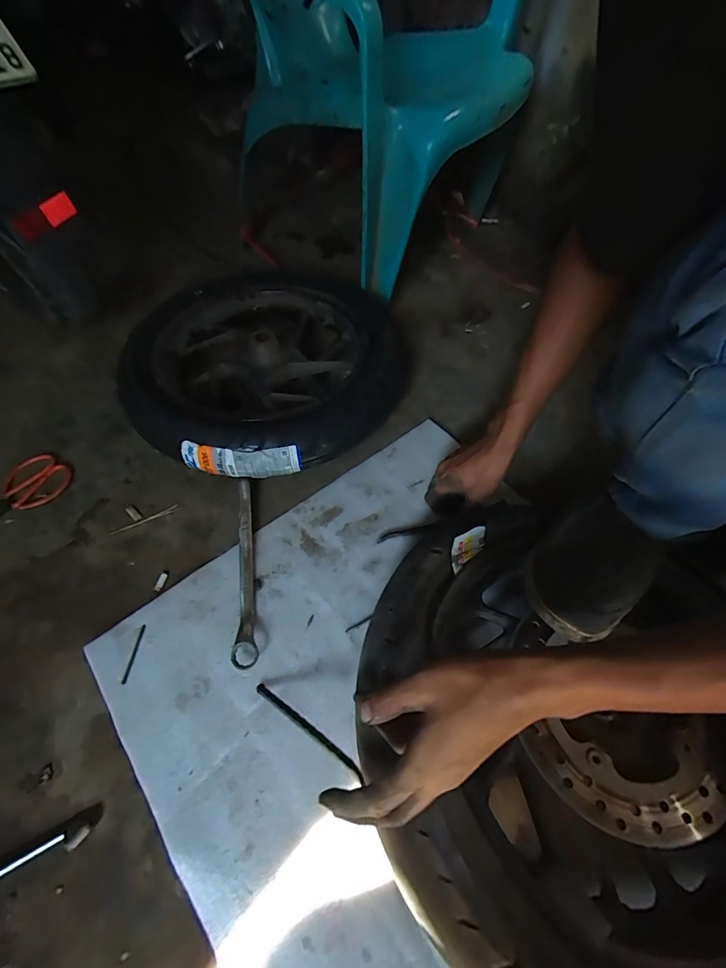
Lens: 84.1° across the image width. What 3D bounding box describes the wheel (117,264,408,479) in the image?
[{"bbox_3d":[-0.165,-0.236,0.749,0.464,0.113,0.515,19,60,12],"label":"wheel"}]

